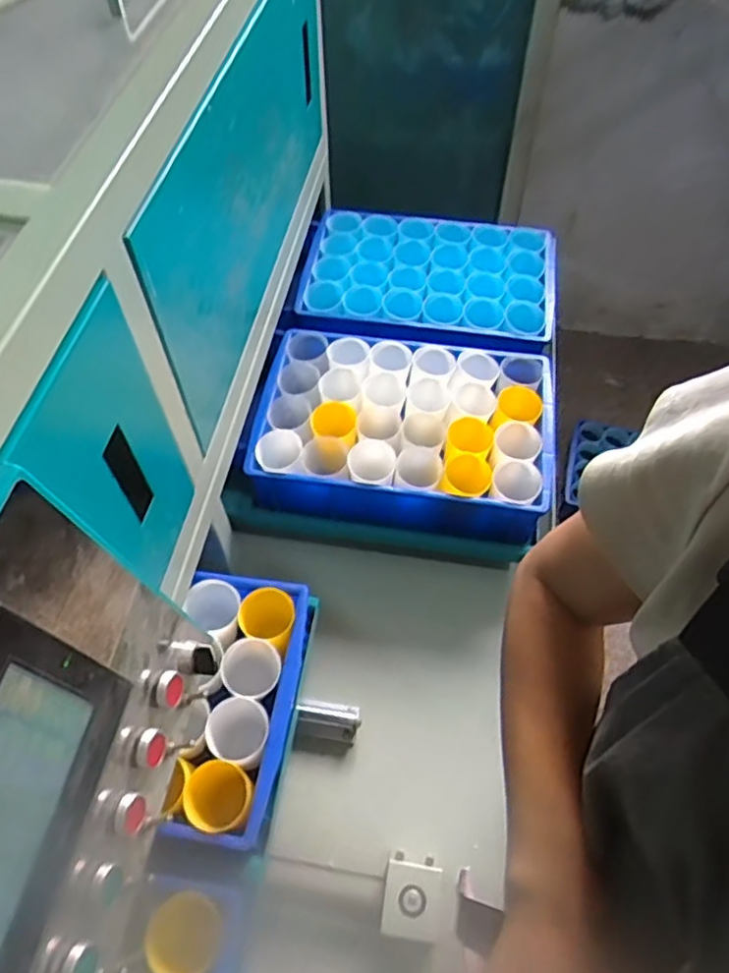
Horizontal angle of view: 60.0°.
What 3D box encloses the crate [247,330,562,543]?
[{"bbox_3d":[0.062,-0.093,0.885,0.385,0.084,0.272,7,58,5],"label":"crate"}]

